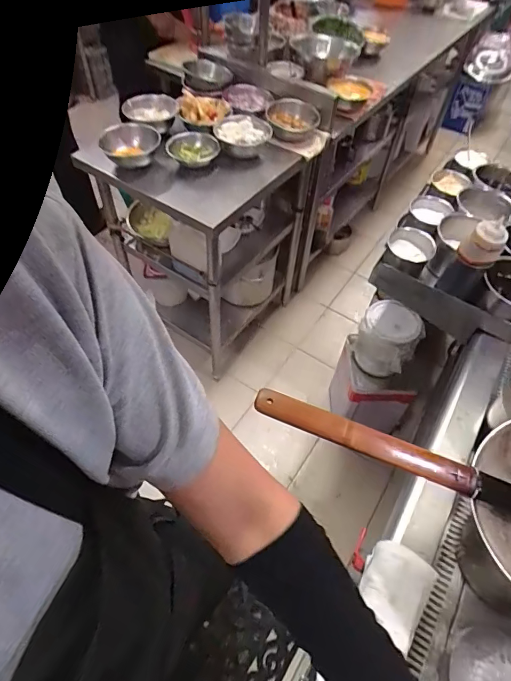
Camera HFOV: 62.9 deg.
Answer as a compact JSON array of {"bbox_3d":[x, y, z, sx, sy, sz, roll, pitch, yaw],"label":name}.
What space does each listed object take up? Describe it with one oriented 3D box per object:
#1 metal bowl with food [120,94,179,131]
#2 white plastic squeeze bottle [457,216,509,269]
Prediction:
[{"bbox_3d":[-0.342,-0.730,1.345,0.175,0.064,0.159,39,62,23],"label":"metal bowl with food"},{"bbox_3d":[0.492,-0.208,0.899,0.076,0.105,0.064,29,58,18],"label":"white plastic squeeze bottle"}]

